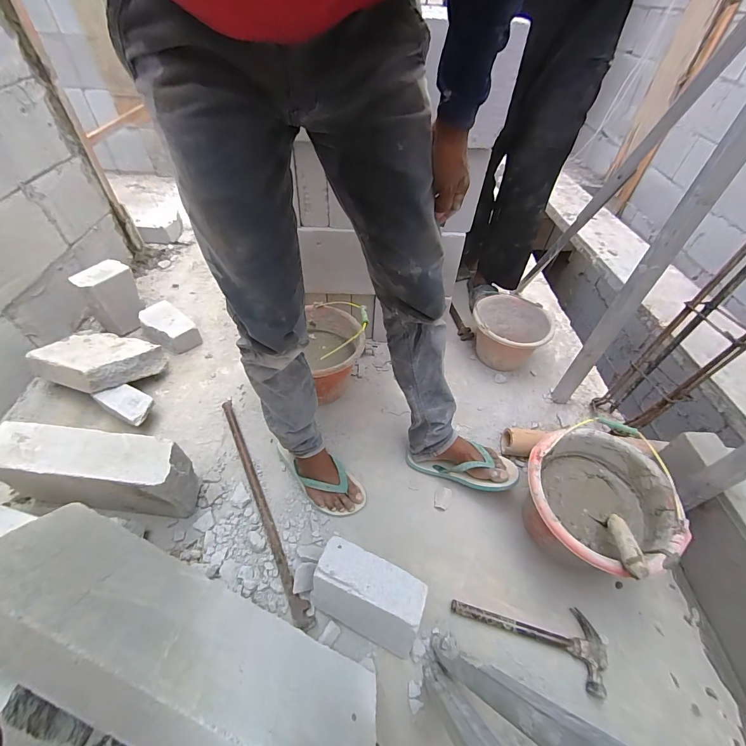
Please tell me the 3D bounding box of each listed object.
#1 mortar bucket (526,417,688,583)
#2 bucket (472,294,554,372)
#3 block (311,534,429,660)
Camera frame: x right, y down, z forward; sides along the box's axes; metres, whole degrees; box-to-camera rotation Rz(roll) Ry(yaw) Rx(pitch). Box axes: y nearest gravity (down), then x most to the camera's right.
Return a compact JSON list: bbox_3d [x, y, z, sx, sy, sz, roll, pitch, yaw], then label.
[{"bbox_3d":[0.463,0.288,0.764,0.300,0.215,0.274,2,48,-2],"label":"mortar bucket"},{"bbox_3d":[0.438,-0.127,1.174,0.240,0.170,0.218,32,54,23],"label":"bucket"},{"bbox_3d":[-0.011,0.417,0.662,0.199,0.135,0.104,21,50,15],"label":"block"}]

